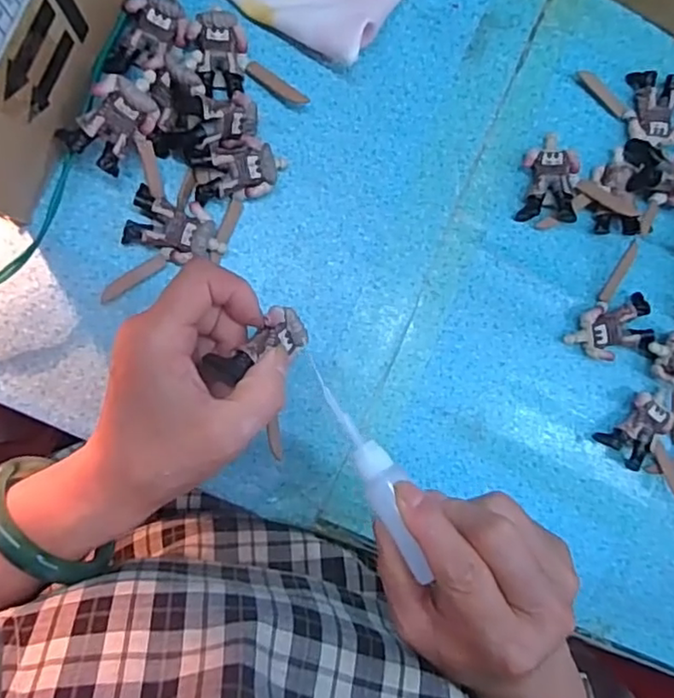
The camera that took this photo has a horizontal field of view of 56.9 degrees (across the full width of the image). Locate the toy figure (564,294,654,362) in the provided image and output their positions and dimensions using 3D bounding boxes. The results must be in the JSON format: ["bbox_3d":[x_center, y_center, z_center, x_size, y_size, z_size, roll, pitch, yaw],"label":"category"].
[{"bbox_3d":[0.188,-0.010,0.427,0.056,0.017,0.041,-14,93,-10],"label":"toy figure"}]

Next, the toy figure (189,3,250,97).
[{"bbox_3d":[-0.071,-0.175,0.377,0.033,0.027,0.052,-5,91,-10],"label":"toy figure"}]

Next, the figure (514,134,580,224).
[{"bbox_3d":[0.143,-0.115,0.417,0.034,0.020,0.058,6,89,-10],"label":"figure"}]

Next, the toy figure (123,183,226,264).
[{"bbox_3d":[-0.097,-0.072,0.378,0.056,0.021,0.036,22,87,-10],"label":"toy figure"}]

